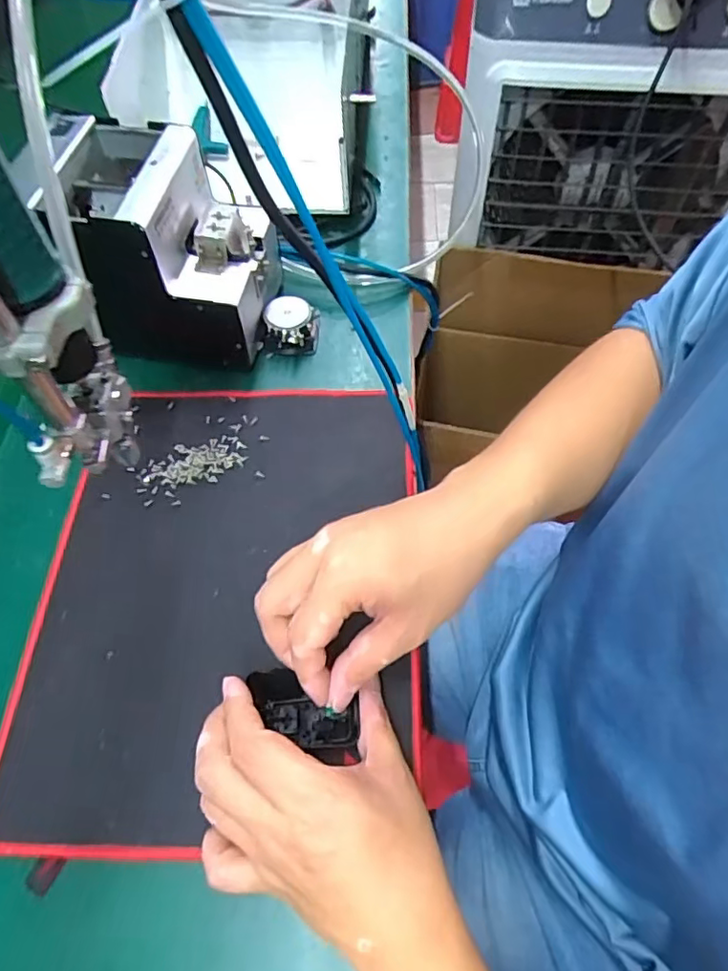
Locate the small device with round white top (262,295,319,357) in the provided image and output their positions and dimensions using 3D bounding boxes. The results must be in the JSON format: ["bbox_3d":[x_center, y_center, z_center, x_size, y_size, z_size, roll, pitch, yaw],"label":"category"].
[{"bbox_3d":[-0.067,-0.146,0.532,0.051,0.033,0.041,-5,59,-2],"label":"small device with round white top"}]

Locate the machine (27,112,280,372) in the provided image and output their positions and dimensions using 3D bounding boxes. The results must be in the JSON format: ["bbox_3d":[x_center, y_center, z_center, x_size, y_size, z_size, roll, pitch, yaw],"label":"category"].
[{"bbox_3d":[-0.164,-0.198,0.490,0.150,0.150,0.126,4,59,3],"label":"machine"}]

